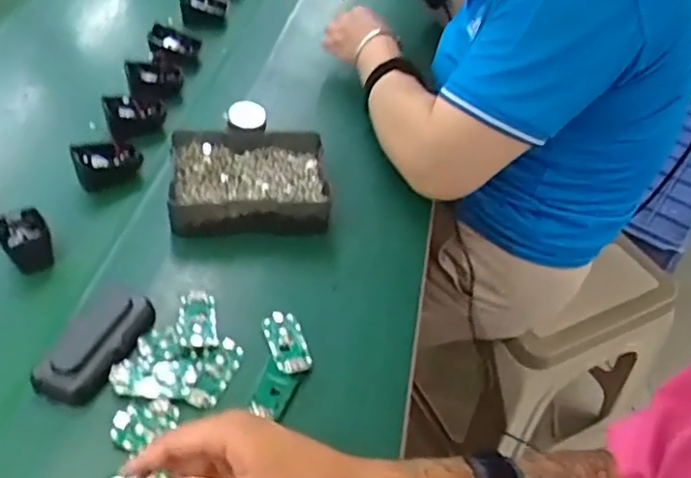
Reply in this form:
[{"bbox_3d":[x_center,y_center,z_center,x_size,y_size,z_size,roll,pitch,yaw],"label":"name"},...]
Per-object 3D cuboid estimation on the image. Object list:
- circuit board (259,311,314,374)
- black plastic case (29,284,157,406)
[{"bbox_3d":[-0.050,0.089,0.546,0.031,0.009,0.066,-10,40,-20],"label":"circuit board"},{"bbox_3d":[-0.199,0.082,0.508,0.048,0.023,0.105,20,47,13],"label":"black plastic case"}]

